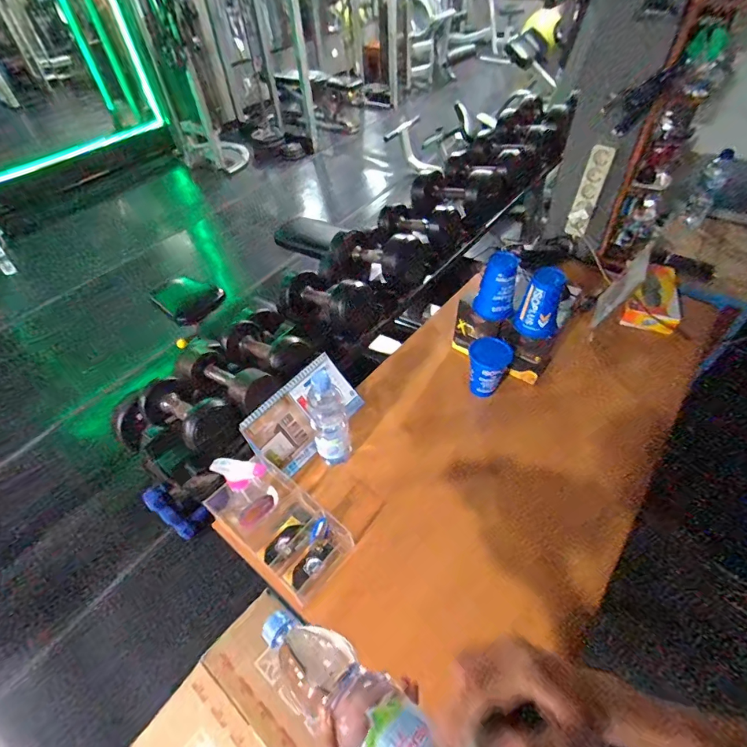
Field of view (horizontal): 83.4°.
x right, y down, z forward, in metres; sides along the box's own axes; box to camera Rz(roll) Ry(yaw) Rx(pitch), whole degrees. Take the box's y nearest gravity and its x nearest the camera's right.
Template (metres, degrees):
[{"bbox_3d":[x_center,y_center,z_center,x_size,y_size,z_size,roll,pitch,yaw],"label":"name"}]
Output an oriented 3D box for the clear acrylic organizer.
[{"bbox_3d":[-0.167,0.264,0.746,0.234,0.108,0.125,30,57,28],"label":"clear acrylic organizer"}]

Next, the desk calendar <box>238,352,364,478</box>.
[{"bbox_3d":[-0.143,0.084,0.883,0.108,0.098,0.246,28,56,26],"label":"desk calendar"}]

